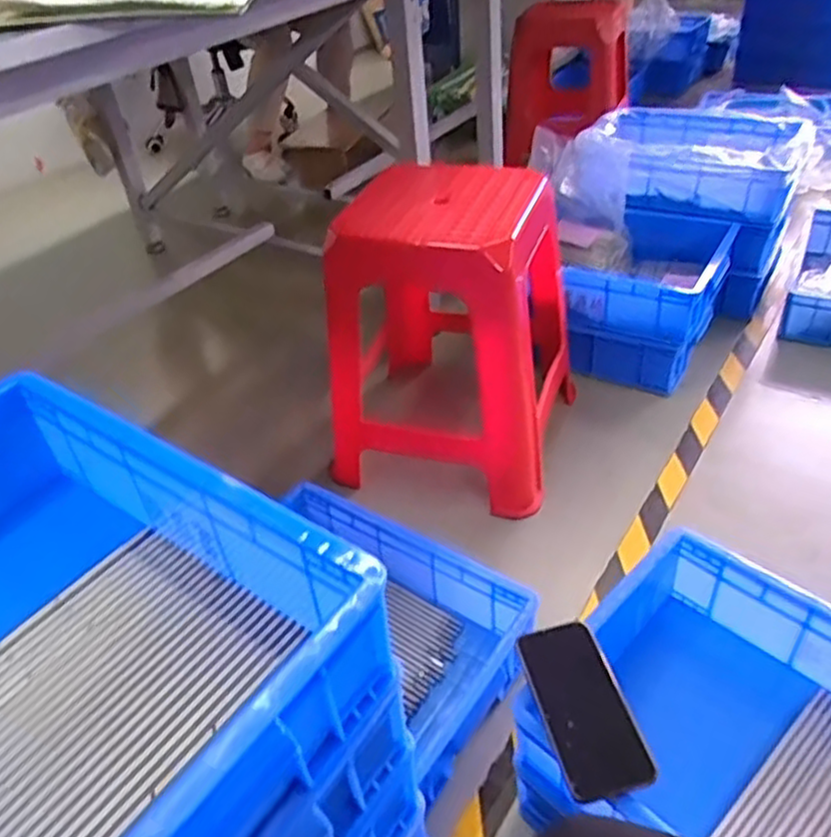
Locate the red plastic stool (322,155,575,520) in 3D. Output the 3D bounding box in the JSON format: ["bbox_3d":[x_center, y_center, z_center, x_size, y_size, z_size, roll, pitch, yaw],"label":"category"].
[{"bbox_3d":[0.053,-0.150,1.163,0.342,0.468,0.344,8,41,18],"label":"red plastic stool"}]

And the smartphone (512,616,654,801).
[{"bbox_3d":[0.152,0.261,0.661,0.077,0.012,0.163,-12,39,-7],"label":"smartphone"}]

